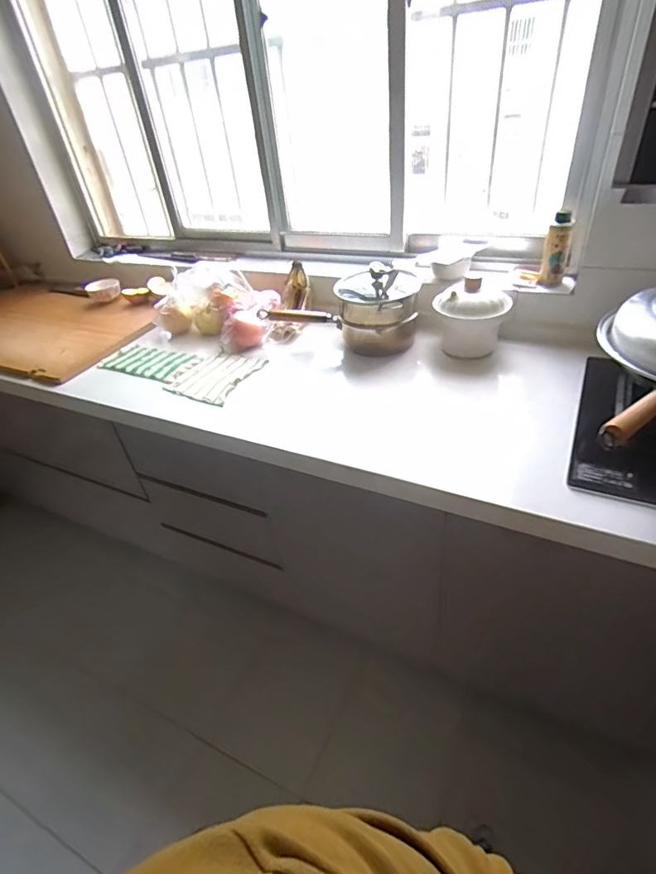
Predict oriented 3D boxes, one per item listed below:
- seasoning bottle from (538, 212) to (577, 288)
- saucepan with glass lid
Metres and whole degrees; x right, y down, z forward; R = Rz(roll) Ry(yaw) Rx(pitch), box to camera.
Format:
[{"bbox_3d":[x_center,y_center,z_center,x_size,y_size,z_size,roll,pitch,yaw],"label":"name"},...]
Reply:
[{"bbox_3d":[0.542,-0.442,1.106,0.057,0.155,0.063,10,41,21],"label":"seasoning bottle"},{"bbox_3d":[0.031,-0.356,1.251,0.415,0.217,0.209,3,39,13],"label":"saucepan with glass lid"}]

